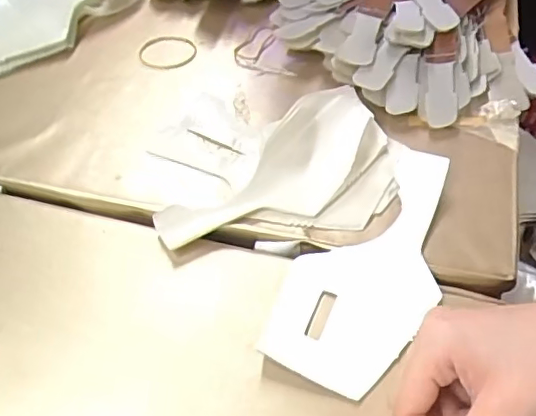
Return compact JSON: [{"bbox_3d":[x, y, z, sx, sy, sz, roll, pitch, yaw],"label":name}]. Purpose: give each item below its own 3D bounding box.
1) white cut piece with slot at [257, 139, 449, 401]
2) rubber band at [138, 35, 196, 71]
[{"bbox_3d":[0.071,0.036,0.371,0.084,0.013,0.177,32,66,21],"label":"white cut piece with slot"},{"bbox_3d":[-0.091,-0.142,0.514,0.052,0.005,0.048,-1,54,1],"label":"rubber band"}]

